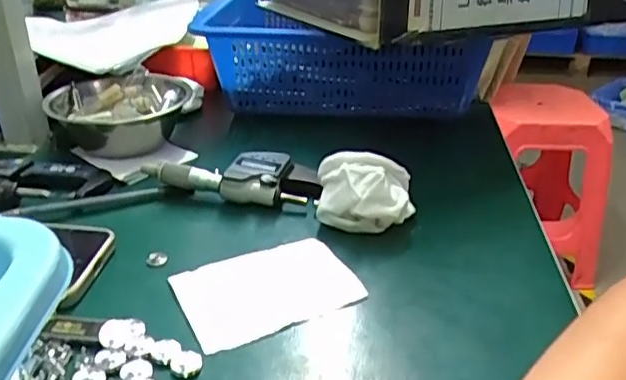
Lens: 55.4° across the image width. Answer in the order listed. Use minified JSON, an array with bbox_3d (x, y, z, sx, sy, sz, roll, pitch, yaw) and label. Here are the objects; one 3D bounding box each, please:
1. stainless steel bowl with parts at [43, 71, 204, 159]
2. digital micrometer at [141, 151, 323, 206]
[{"bbox_3d":[-0.173,-0.075,0.561,0.135,0.052,0.135,-5,29,-9],"label":"stainless steel bowl with parts"},{"bbox_3d":[-0.061,-0.010,0.467,0.134,0.033,0.047,5,29,9],"label":"digital micrometer"}]

